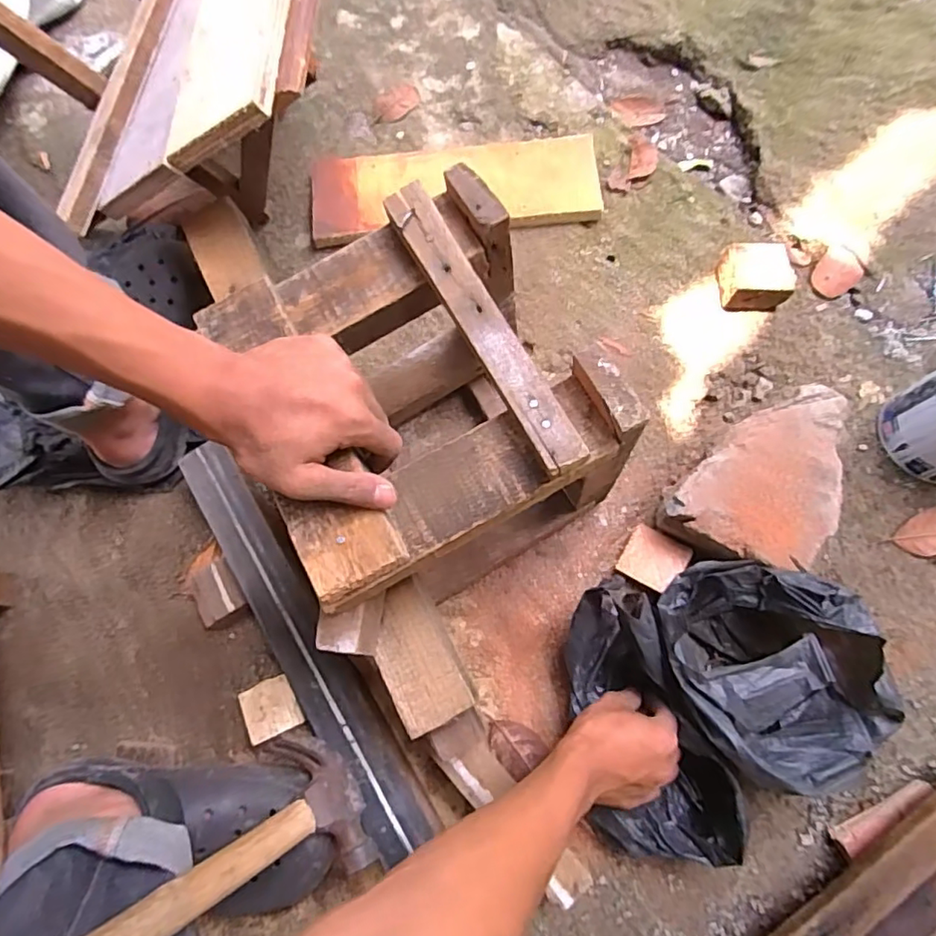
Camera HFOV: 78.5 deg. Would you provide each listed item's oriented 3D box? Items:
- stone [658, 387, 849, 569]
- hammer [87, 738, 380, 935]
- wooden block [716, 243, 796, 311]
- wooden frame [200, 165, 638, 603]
[{"bbox_3d":[0.301,0.019,0.577,0.208,0.080,0.129,-39,76,-7],"label":"stone"},{"bbox_3d":[-0.169,0.290,0.428,0.032,0.212,0.113,-37,73,34],"label":"hammer"},{"bbox_3d":[0.327,-0.218,0.654,0.075,0.048,0.068,0,75,2],"label":"wooden block"},{"bbox_3d":[-0.038,-0.039,0.473,0.226,0.223,0.235,-28,76,-6],"label":"wooden frame"}]

